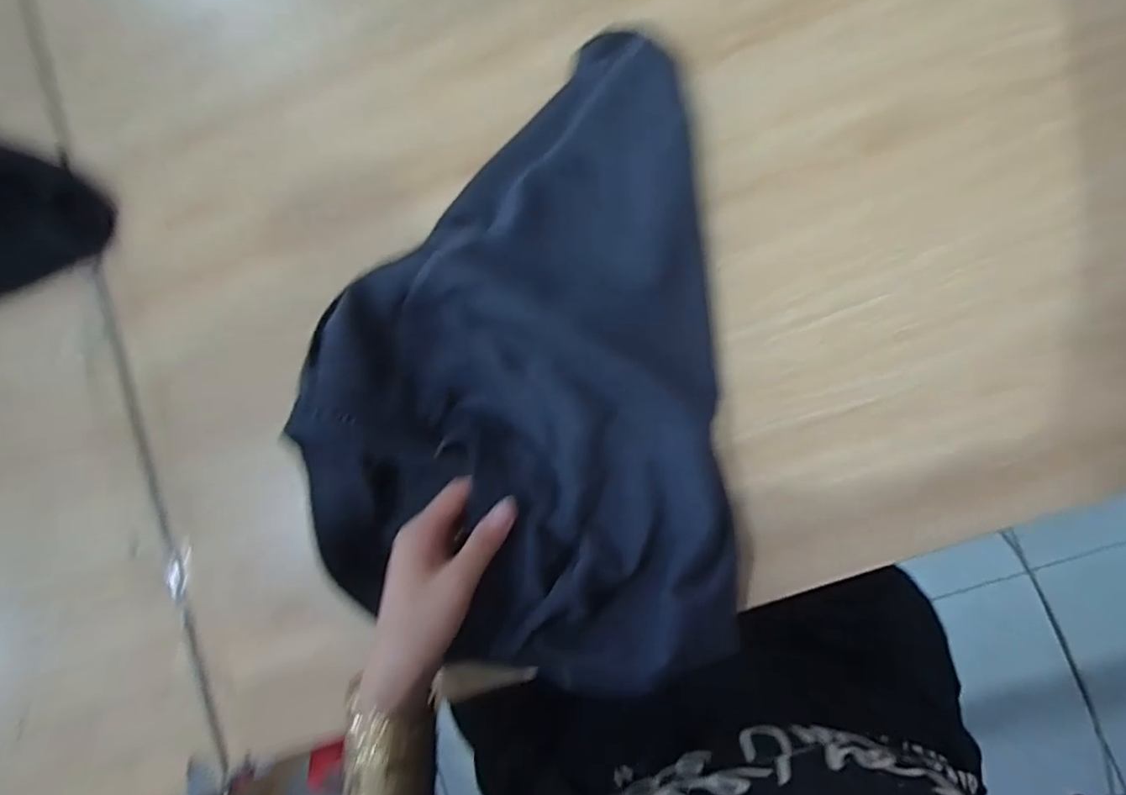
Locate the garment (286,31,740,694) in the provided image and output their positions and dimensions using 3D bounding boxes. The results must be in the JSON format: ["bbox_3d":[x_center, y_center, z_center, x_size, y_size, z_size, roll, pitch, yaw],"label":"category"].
[{"bbox_3d":[-0.038,-0.022,0.383,0.270,0.046,0.405,-5,86,9],"label":"garment"}]

